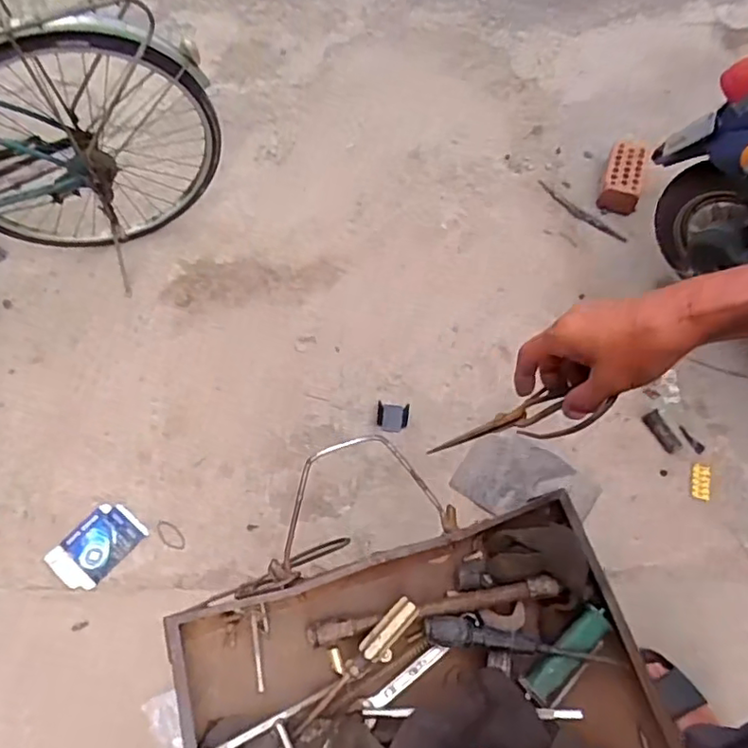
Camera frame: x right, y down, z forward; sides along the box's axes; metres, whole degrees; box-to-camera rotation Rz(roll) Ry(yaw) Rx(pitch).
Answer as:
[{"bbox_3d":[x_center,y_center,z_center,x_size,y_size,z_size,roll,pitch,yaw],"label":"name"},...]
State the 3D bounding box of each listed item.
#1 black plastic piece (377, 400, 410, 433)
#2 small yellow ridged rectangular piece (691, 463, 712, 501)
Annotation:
[{"bbox_3d":[0.045,0.107,1.478,0.078,0.016,0.079,8,60,2],"label":"black plastic piece"},{"bbox_3d":[0.767,0.251,1.395,0.041,0.010,0.083,12,61,4],"label":"small yellow ridged rectangular piece"}]

